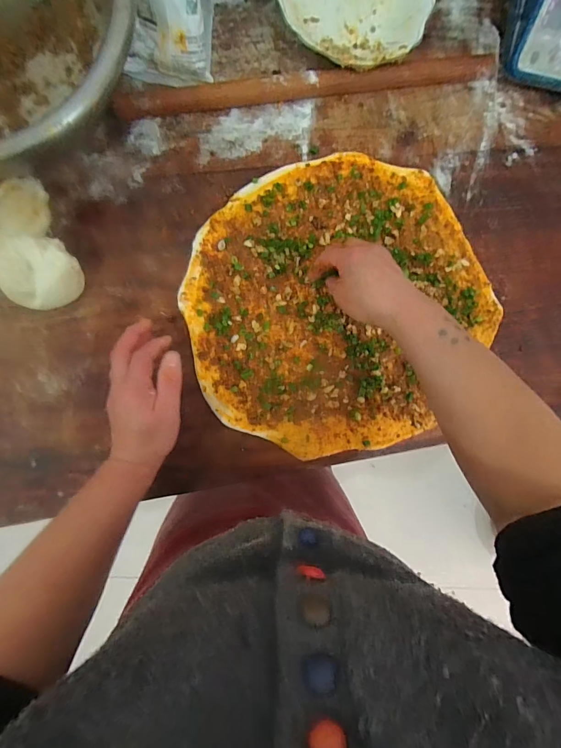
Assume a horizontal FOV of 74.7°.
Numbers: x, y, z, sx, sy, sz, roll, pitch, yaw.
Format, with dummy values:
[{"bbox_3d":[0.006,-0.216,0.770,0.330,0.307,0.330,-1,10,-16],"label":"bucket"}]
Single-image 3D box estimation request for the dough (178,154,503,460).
[{"bbox_3d":[0.081,-0.084,0.467,0.387,0.009,0.354,0,90,-7],"label":"dough"}]

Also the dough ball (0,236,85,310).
[{"bbox_3d":[-0.261,-0.110,0.403,0.074,0.046,0.070,0,90,-7],"label":"dough ball"}]

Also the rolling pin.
[{"bbox_3d":[0.043,-0.353,0.449,0.468,0.027,0.023,-12,92,-7],"label":"rolling pin"}]

